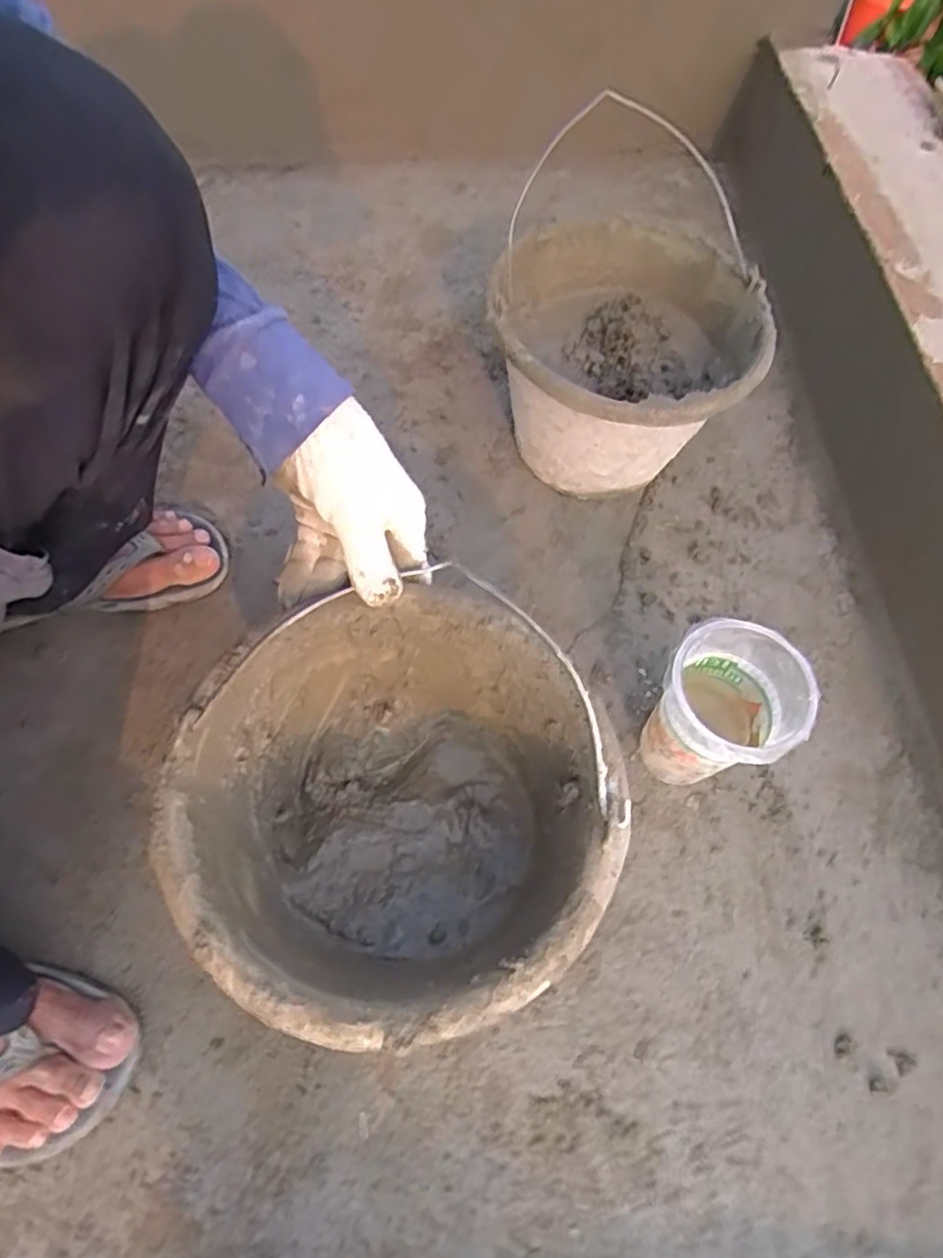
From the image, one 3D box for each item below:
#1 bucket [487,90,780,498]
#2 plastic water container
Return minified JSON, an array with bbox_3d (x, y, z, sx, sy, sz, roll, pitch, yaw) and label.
[{"bbox_3d":[0.132,-0.241,0.657,0.236,0.199,0.257,2,61,-1],"label":"bucket"},{"bbox_3d":[0.173,0.072,0.501,0.088,0.155,0.089,1,61,-1],"label":"plastic water container"}]

